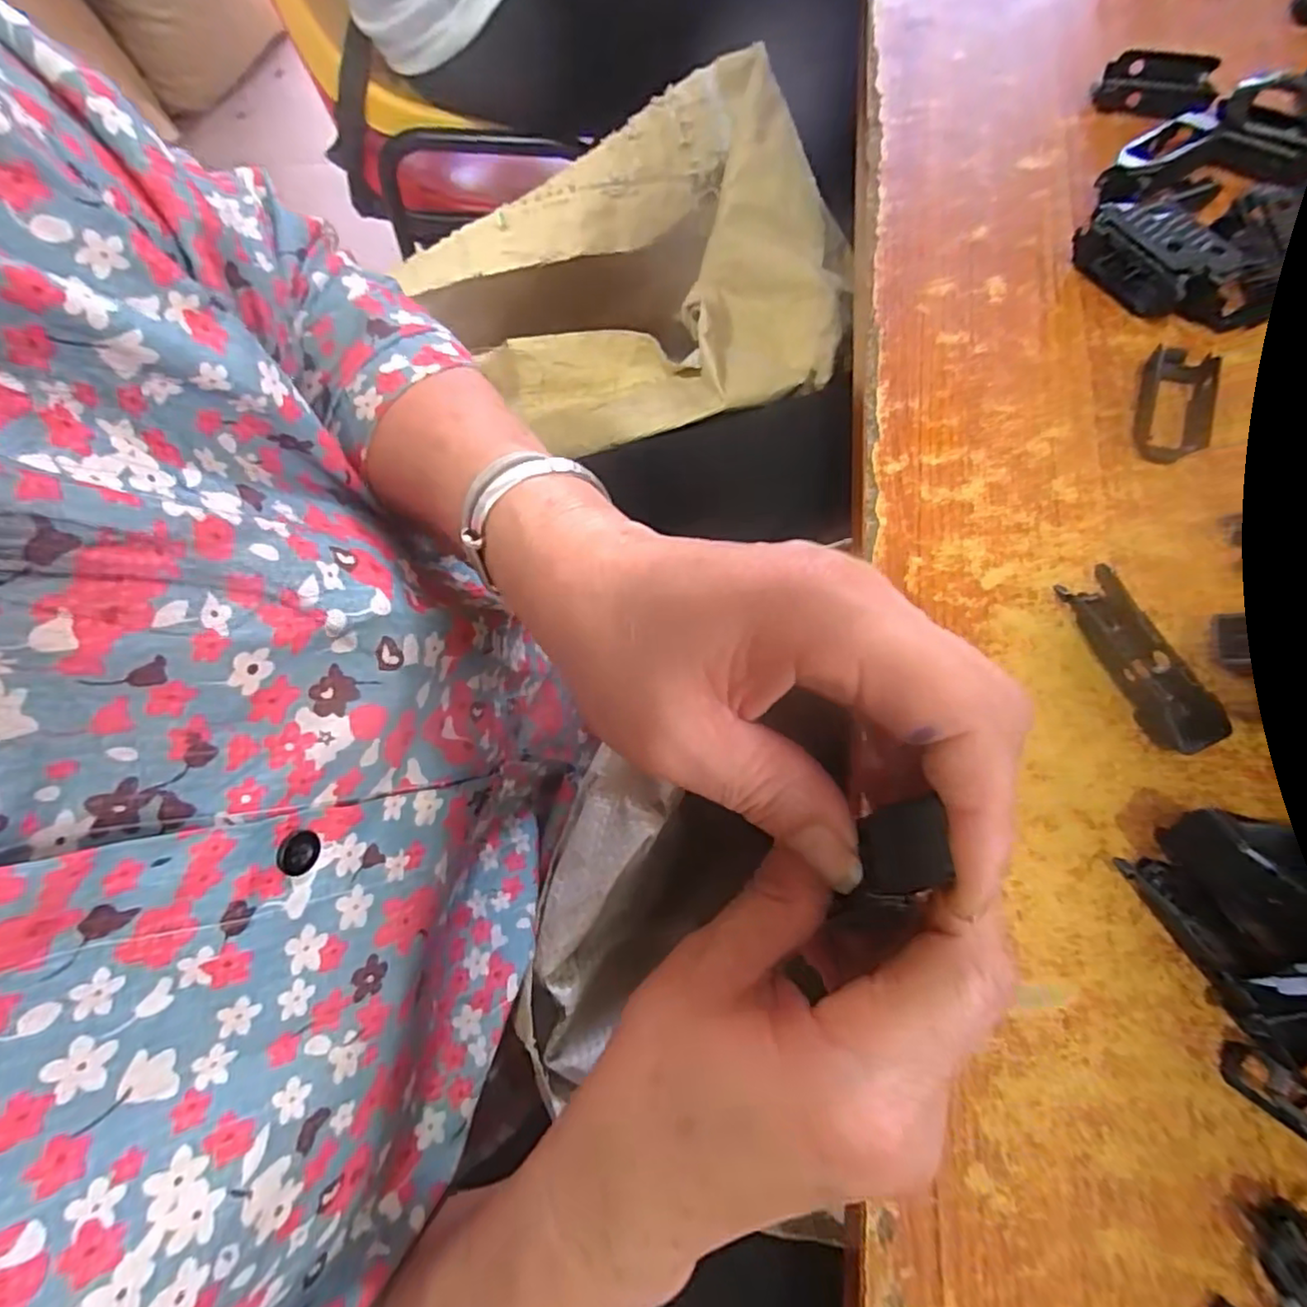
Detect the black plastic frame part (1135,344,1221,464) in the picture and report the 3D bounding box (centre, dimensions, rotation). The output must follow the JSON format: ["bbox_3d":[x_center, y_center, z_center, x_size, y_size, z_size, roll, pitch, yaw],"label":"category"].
[{"bbox_3d":[0.209,-0.100,0.256,0.025,0.007,0.052,19,78,4],"label":"black plastic frame part"}]

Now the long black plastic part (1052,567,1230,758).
[{"bbox_3d":[0.172,0.002,0.228,0.023,0.010,0.069,-26,78,-6],"label":"long black plastic part"}]

